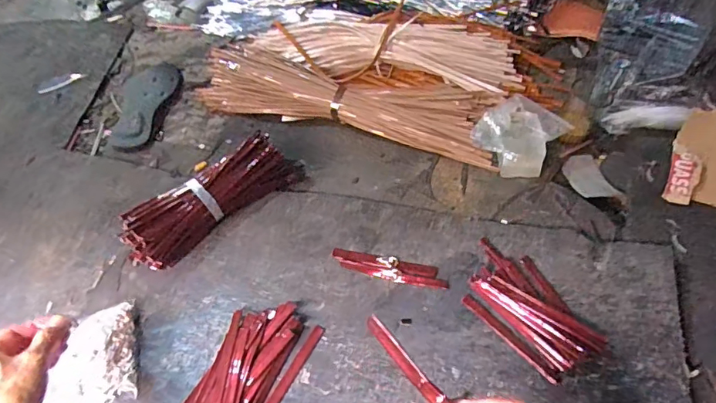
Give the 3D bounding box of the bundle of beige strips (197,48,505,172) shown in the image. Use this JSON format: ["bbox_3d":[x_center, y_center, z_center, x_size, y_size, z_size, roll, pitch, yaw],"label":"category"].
[{"bbox_3d":[-0.025,-0.180,0.872,0.545,0.053,0.135,12,57,13],"label":"bundle of beige strips"}]

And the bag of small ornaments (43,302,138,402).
[{"bbox_3d":[-0.333,0.203,0.608,0.098,0.027,0.137,-18,55,-8],"label":"bag of small ornaments"}]

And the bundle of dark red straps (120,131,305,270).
[{"bbox_3d":[-0.213,-0.008,0.724,0.279,0.066,0.077,-36,59,-19],"label":"bundle of dark red straps"}]

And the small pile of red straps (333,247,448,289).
[{"bbox_3d":[0.042,0.090,0.661,0.158,0.005,0.035,12,57,13],"label":"small pile of red straps"}]

